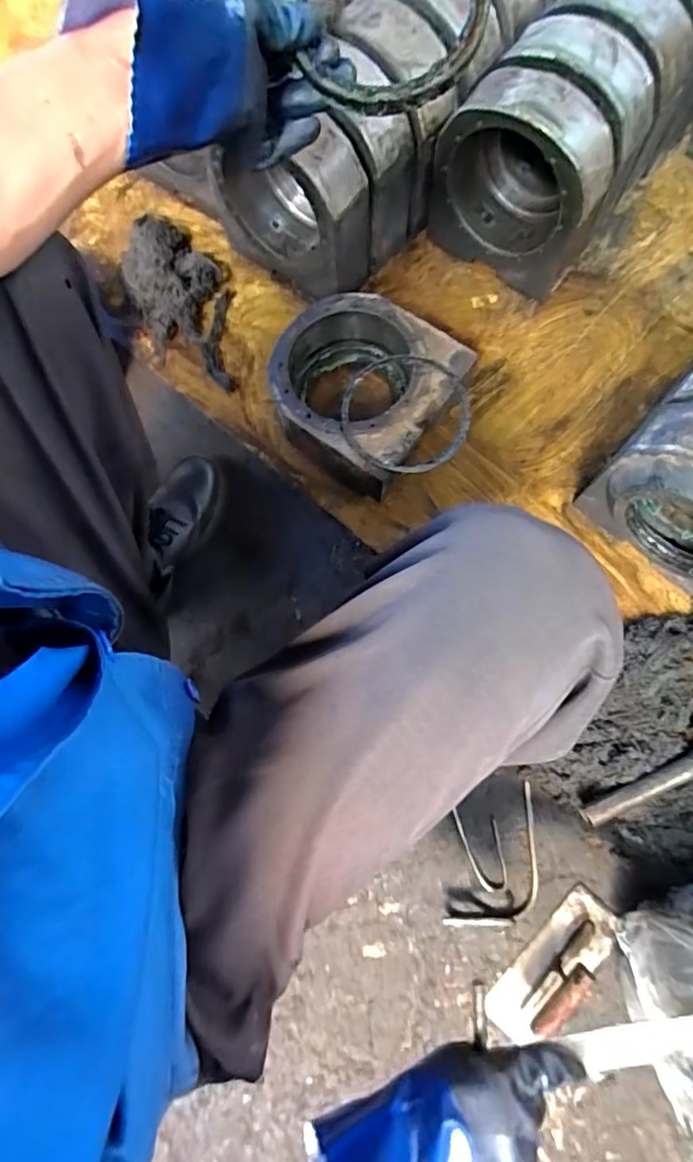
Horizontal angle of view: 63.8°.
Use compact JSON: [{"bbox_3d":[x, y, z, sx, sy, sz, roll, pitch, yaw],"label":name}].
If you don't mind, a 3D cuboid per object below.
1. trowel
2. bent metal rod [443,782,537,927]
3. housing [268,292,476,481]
[{"bbox_3d":[0.257,0.476,0.670,0.074,0.067,0.194,44,83,8],"label":"trowel"},{"bbox_3d":[0.209,0.368,0.701,0.084,0.035,0.198,36,82,7],"label":"bent metal rod"},{"bbox_3d":[0.019,-0.273,0.794,0.234,0.108,0.216,34,81,9],"label":"housing"}]

